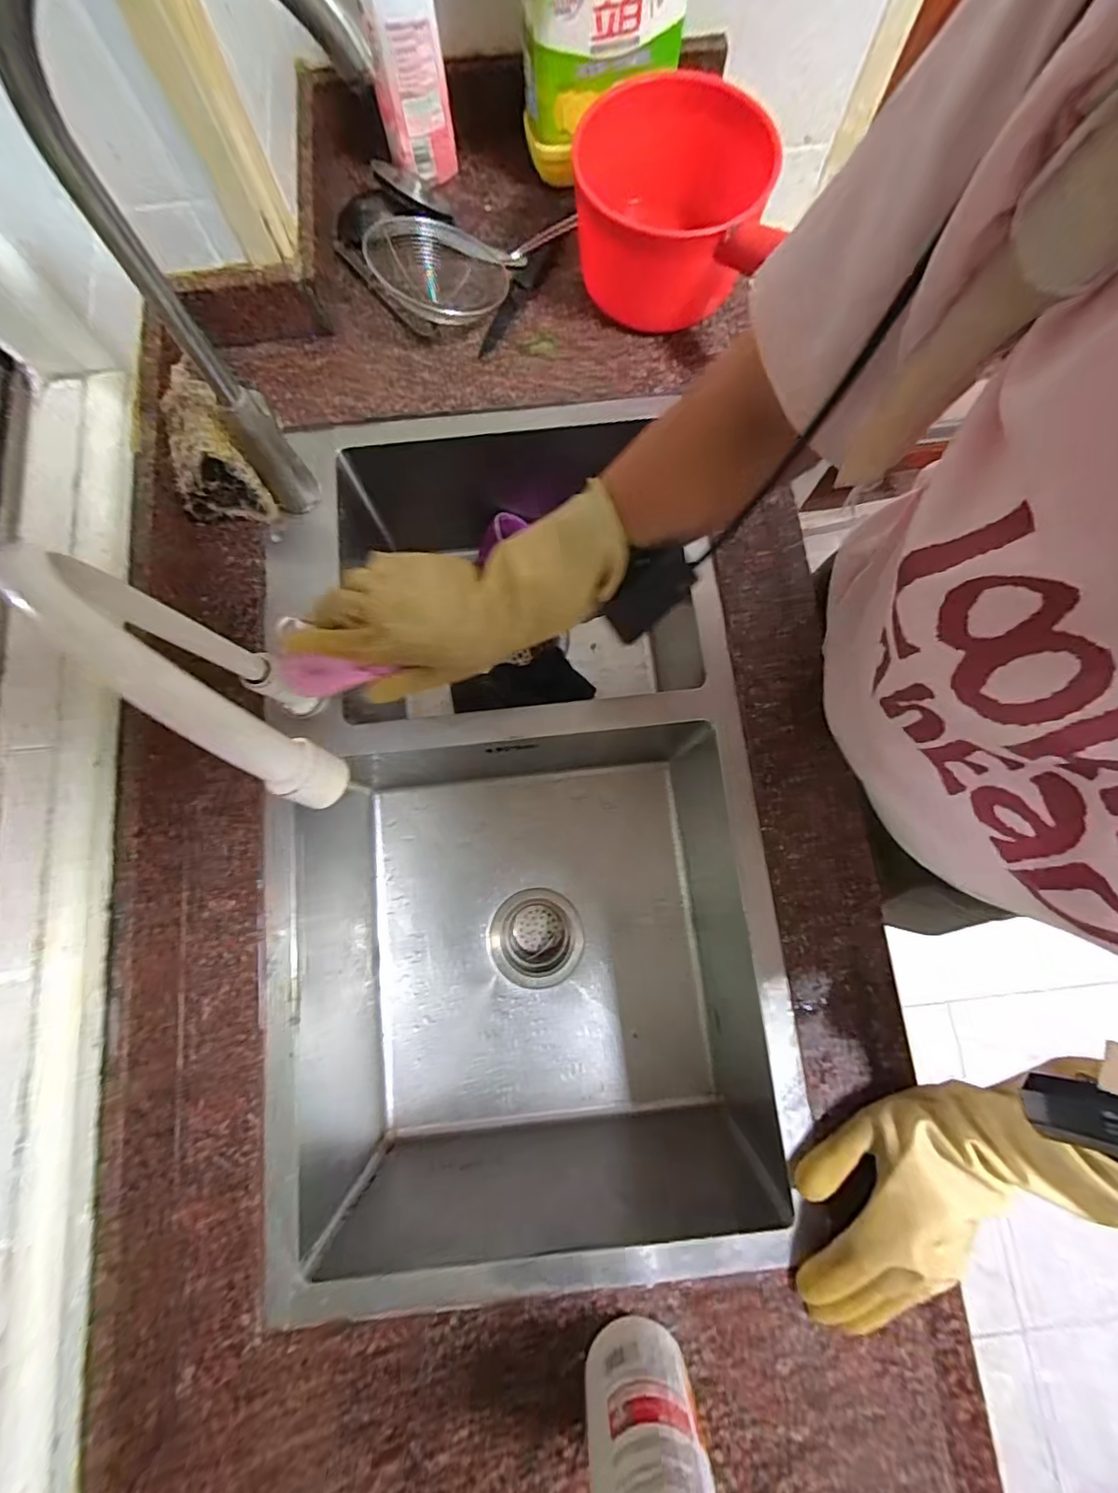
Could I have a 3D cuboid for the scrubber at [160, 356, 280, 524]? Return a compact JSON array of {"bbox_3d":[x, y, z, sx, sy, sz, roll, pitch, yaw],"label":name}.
[{"bbox_3d":[-0.313,-0.261,0.471,0.069,0.082,0.100,-22,80,-4],"label":"scrubber"}]

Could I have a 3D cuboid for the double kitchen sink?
[{"bbox_3d":[-0.045,0.045,0.556,0.439,0.202,0.757,-9,79,-2],"label":"double kitchen sink"}]

